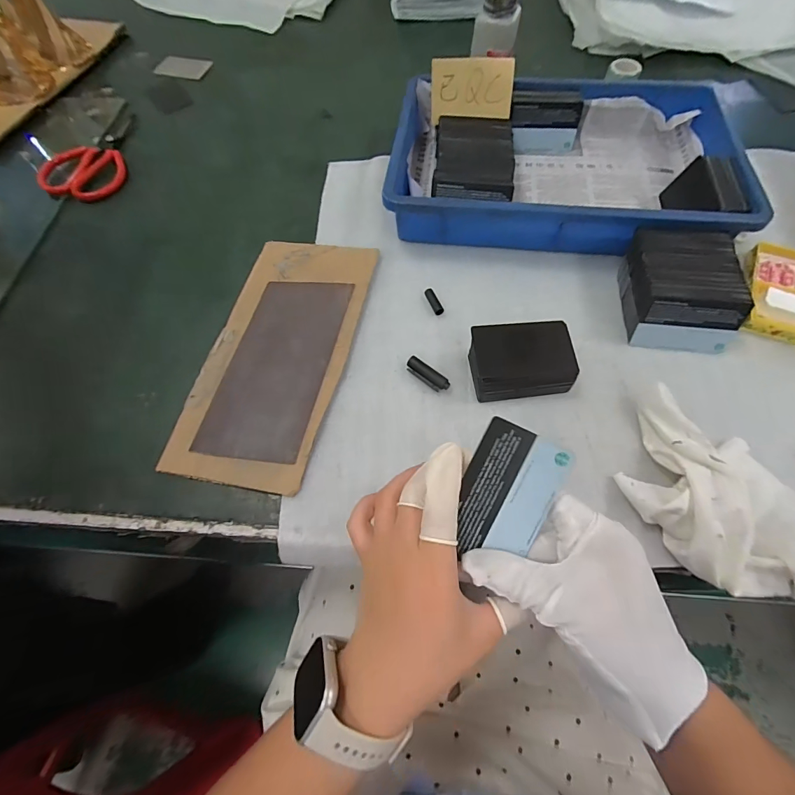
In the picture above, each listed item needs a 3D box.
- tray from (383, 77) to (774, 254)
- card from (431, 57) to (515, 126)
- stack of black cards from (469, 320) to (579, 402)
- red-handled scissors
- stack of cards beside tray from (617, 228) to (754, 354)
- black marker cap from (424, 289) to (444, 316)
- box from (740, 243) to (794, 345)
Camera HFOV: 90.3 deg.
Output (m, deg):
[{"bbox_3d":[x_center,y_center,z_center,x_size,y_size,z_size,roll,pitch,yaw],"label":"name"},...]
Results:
[{"bbox_3d":[0.183,-0.272,0.458,0.364,0.058,0.239,6,65,5],"label":"tray"},{"bbox_3d":[0.087,-0.360,0.462,0.092,0.058,0.005,1,31,7],"label":"card"},{"bbox_3d":[0.112,-0.033,0.357,0.089,0.042,0.061,-5,65,0],"label":"stack of black cards"},{"bbox_3d":[-0.396,-0.343,0.542,0.098,0.017,0.191,16,67,10],"label":"red-handled scissors"},{"bbox_3d":[0.272,-0.104,0.380,0.087,0.051,0.104,3,65,4],"label":"stack of cards beside tray"},{"bbox_3d":[0.039,-0.100,0.413,0.010,0.007,0.031,-21,66,-7],"label":"black marker cap"},{"bbox_3d":[0.382,-0.108,0.393,0.055,0.020,0.117,20,67,12],"label":"box"}]

